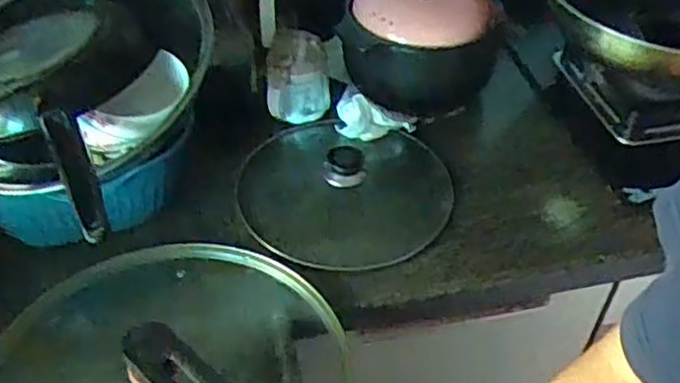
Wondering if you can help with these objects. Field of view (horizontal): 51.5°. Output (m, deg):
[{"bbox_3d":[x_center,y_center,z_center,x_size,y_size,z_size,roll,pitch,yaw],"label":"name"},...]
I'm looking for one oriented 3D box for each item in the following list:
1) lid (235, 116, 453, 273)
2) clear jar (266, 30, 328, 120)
[{"bbox_3d":[0.004,-0.006,0.849,0.251,0.054,0.228,5,43,5],"label":"lid"},{"bbox_3d":[-0.056,-0.144,0.937,0.084,0.116,0.073,-2,43,-3],"label":"clear jar"}]

